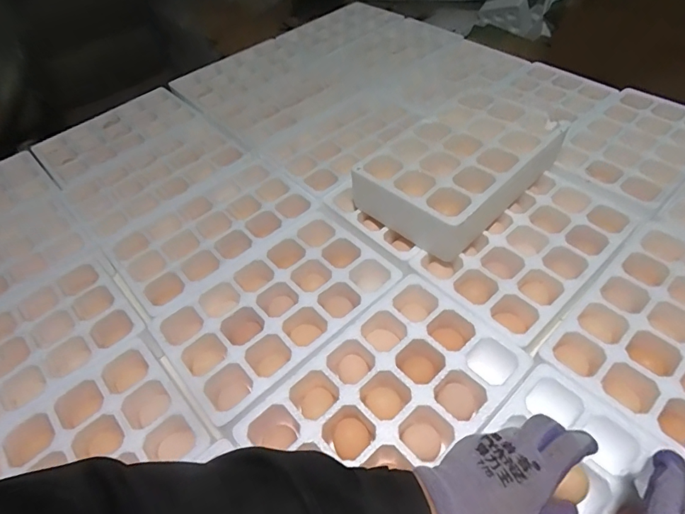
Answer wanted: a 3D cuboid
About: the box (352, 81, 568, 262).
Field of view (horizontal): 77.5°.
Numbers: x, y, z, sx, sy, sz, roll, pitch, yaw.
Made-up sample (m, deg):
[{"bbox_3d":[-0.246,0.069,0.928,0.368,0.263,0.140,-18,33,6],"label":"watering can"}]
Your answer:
[{"bbox_3d":[0.180,-0.140,0.646,0.311,0.080,0.182,-37,57,-25],"label":"box"}]

